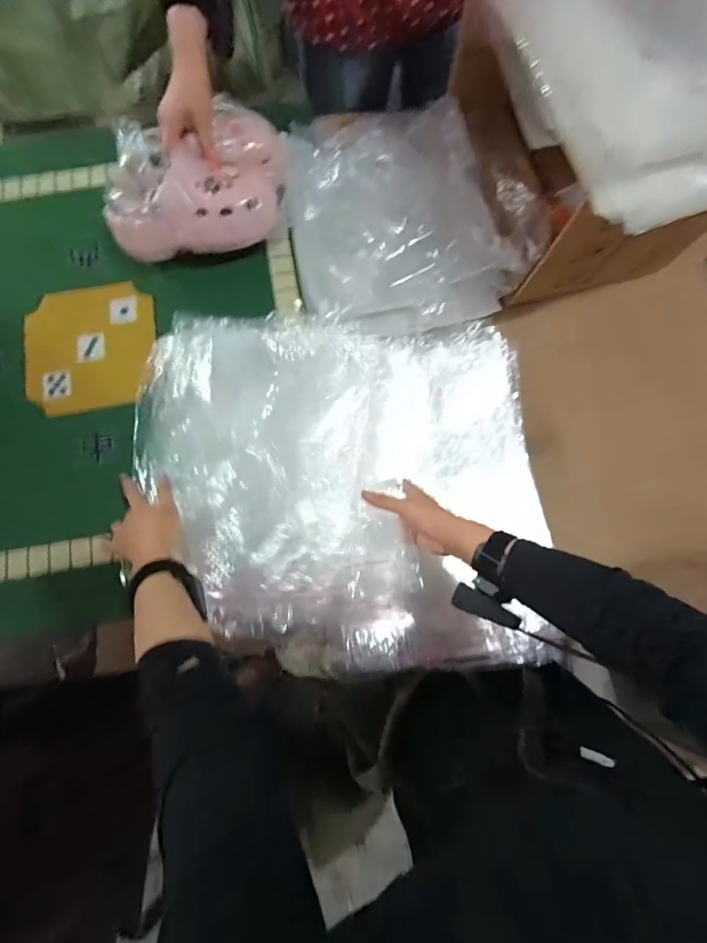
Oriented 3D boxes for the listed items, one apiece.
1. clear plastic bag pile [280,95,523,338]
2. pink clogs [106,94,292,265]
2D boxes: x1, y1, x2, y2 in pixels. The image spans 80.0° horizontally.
[{"bbox_3d":[0.061,-0.421,0.694,0.330,0.074,0.405,-17,79,-5],"label":"clear plastic bag pile"},{"bbox_3d":[-0.236,-0.440,0.653,0.280,0.122,0.197,-18,79,-6],"label":"pink clogs"}]

